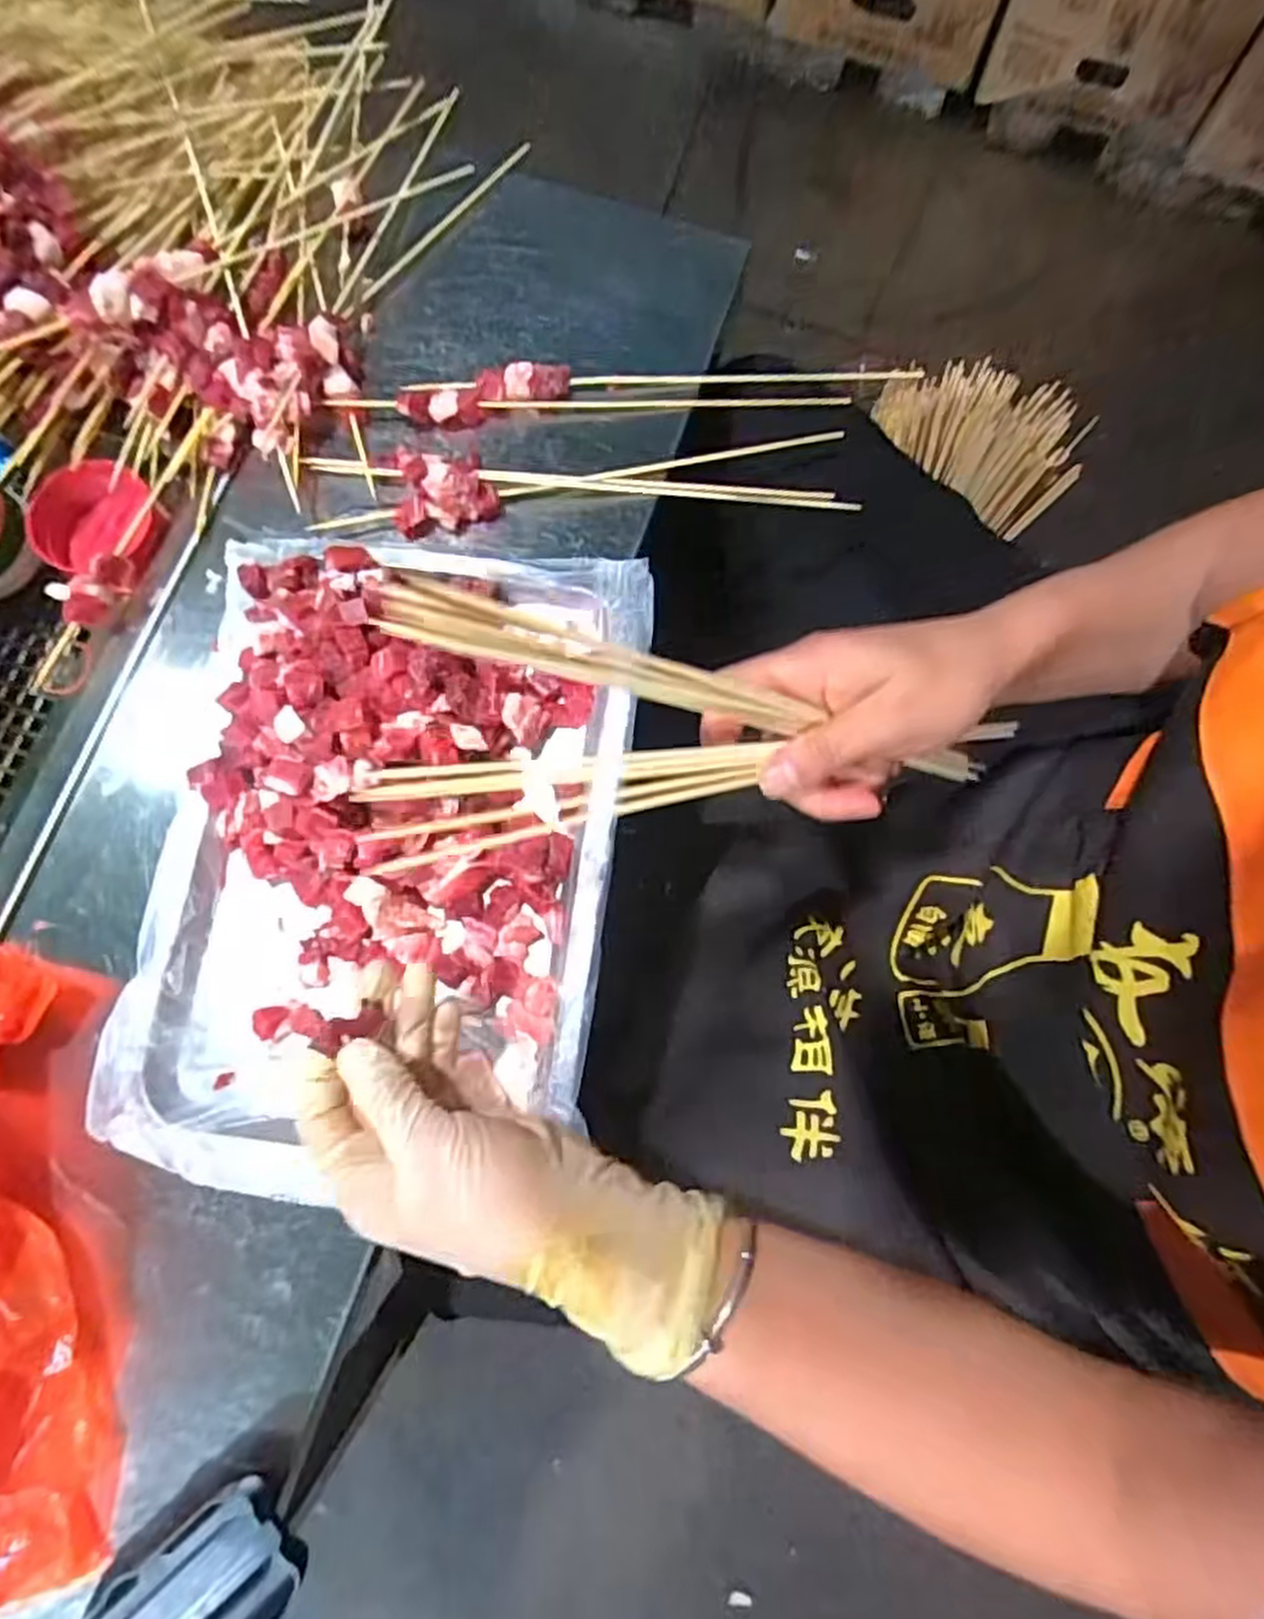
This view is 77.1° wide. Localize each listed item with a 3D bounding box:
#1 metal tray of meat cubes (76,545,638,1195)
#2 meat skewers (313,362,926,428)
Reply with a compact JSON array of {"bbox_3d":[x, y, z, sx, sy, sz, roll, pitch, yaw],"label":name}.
[{"bbox_3d":[-0.116,0.014,0.375,0.212,0.050,0.313,7,78,0],"label":"metal tray of meat cubes"},{"bbox_3d":[0.001,-0.241,0.451,0.321,0.018,0.033,-6,79,-2],"label":"meat skewers"}]

